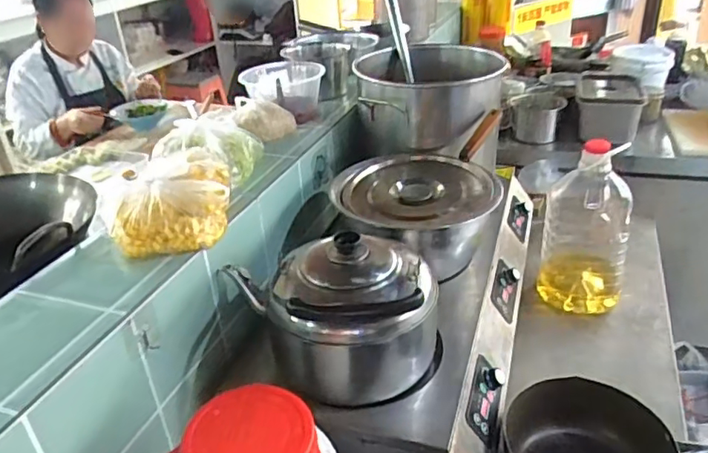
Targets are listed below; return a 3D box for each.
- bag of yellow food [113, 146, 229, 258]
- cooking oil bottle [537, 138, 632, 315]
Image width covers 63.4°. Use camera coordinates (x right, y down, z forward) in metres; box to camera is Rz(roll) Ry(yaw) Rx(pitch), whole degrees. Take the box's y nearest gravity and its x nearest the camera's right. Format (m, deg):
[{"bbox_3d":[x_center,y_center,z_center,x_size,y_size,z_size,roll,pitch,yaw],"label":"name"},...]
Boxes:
[{"bbox_3d":[-0.249,-0.038,0.797,0.151,0.073,0.189,-9,30,-9],"label":"bag of yellow food"},{"bbox_3d":[0.444,-0.007,1.096,0.147,0.325,0.139,9,32,21],"label":"cooking oil bottle"}]

